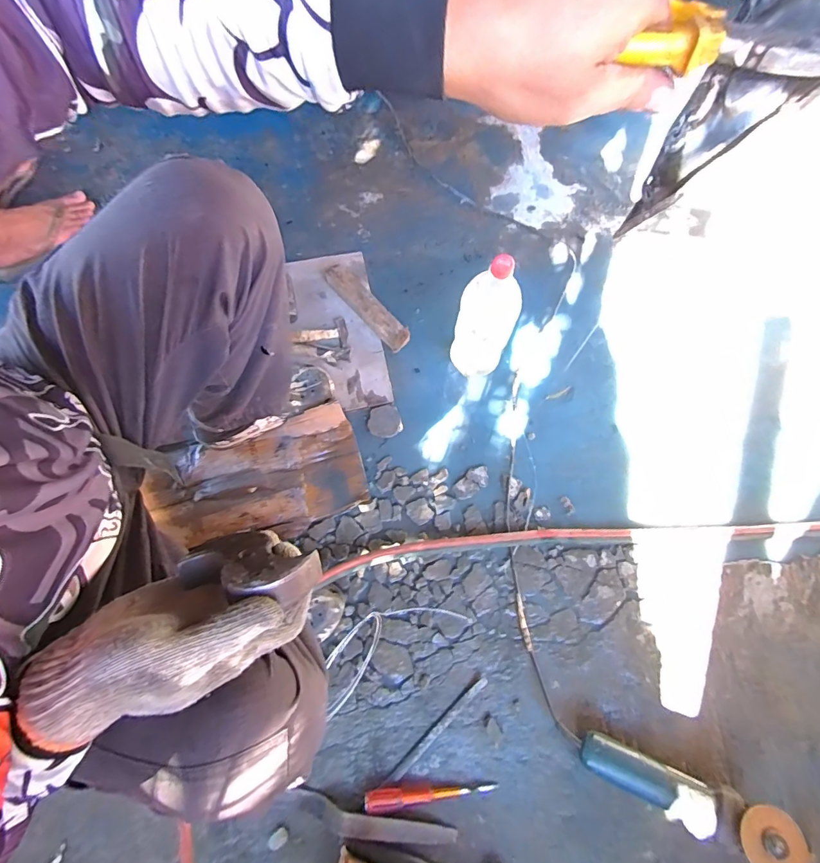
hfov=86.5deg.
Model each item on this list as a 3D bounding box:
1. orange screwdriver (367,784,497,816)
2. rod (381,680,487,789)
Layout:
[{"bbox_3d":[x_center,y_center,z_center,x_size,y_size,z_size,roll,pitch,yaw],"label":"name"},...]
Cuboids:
[{"bbox_3d":[0.031,0.530,0.633,0.190,0.019,0.024,-3,72,-2],"label":"orange screwdriver"},{"bbox_3d":[0.040,0.459,0.669,0.208,0.011,0.015,-41,78,-13],"label":"rod"}]

